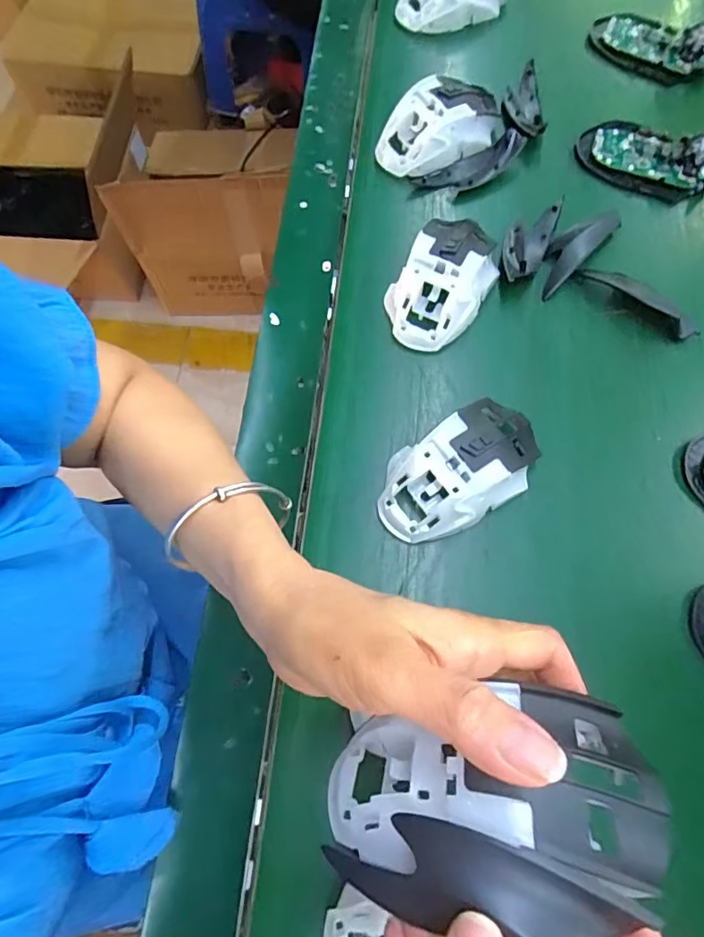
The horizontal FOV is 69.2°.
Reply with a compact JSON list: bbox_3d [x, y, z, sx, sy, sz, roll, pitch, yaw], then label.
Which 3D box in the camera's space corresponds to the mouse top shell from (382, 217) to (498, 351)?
[{"bbox_3d":[0.070,-0.144,0.382,0.068,0.035,0.117,33,74,11],"label":"mouse top shell"}]

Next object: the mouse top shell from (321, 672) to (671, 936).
[{"bbox_3d":[0.044,0.112,0.176,0.113,0.040,0.080,3,62,17],"label":"mouse top shell"}]

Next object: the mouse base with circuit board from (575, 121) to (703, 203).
[{"bbox_3d":[0.250,-0.263,0.434,0.112,0.029,0.059,31,74,11],"label":"mouse base with circuit board"}]

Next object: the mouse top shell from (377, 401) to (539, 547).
[{"bbox_3d":[0.071,0.003,0.332,0.112,0.035,0.061,-34,74,-11],"label":"mouse top shell"}]

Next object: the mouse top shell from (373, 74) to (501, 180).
[{"bbox_3d":[0.074,-0.293,0.432,0.113,0.035,0.064,-28,73,-9],"label":"mouse top shell"}]

